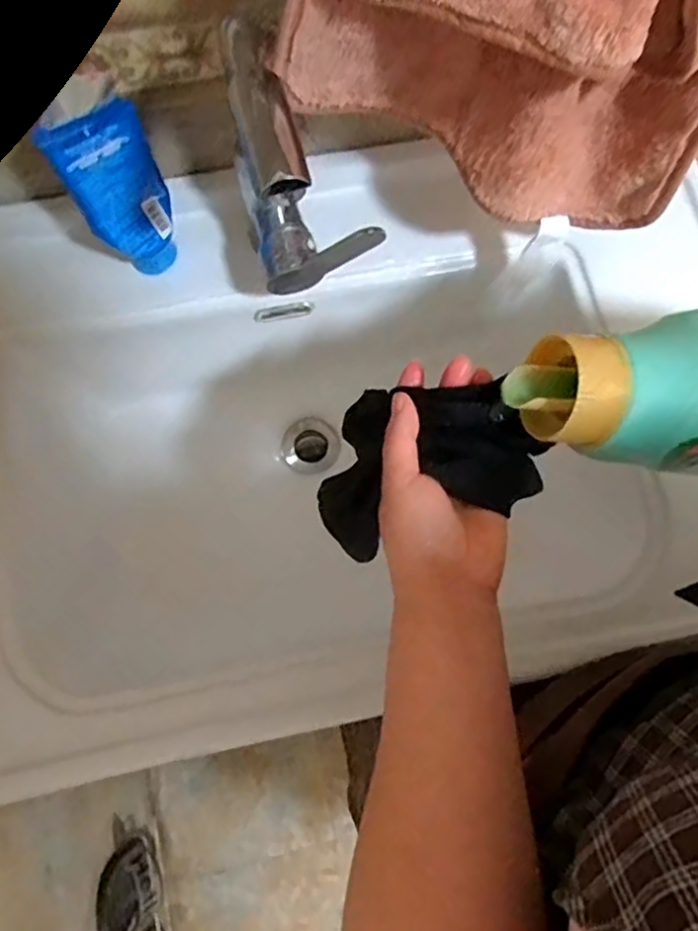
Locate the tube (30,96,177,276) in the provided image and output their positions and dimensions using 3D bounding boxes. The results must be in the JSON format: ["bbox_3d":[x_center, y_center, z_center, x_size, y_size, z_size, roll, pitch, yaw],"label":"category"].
[{"bbox_3d":[-0.167,-0.198,0.494,0.067,0.152,0.032,-35,76,-10],"label":"tube"}]

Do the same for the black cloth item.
[{"bbox_3d":[0.046,-0.010,0.404,0.136,0.069,0.095,-15,73,-5],"label":"black cloth item"}]

